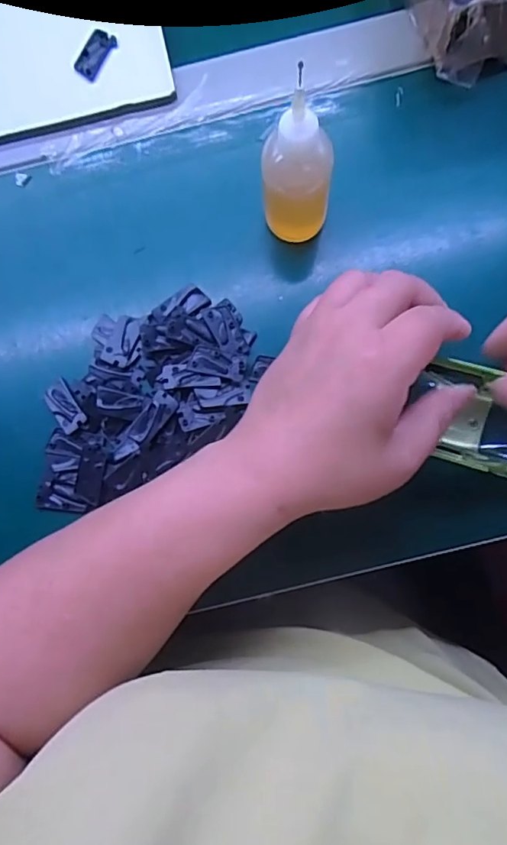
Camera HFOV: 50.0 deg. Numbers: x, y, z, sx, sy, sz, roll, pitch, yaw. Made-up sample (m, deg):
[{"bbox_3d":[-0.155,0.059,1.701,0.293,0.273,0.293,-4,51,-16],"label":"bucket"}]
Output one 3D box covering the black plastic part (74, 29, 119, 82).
[{"bbox_3d":[-0.104,-0.242,0.358,0.016,0.005,0.033,31,85,4],"label":"black plastic part"}]

